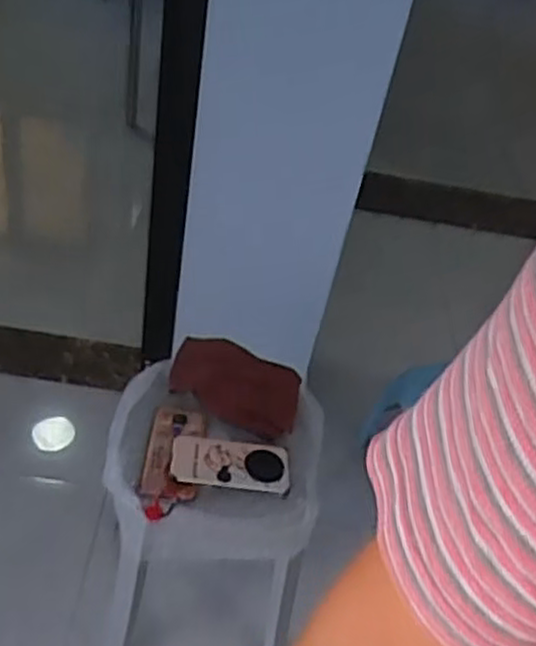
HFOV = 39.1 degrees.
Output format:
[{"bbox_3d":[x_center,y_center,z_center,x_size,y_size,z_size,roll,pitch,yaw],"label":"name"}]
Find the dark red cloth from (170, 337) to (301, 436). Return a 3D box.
[{"bbox_3d":[-0.051,0.102,1.148,0.195,0.075,0.123,13,42,1],"label":"dark red cloth"}]

